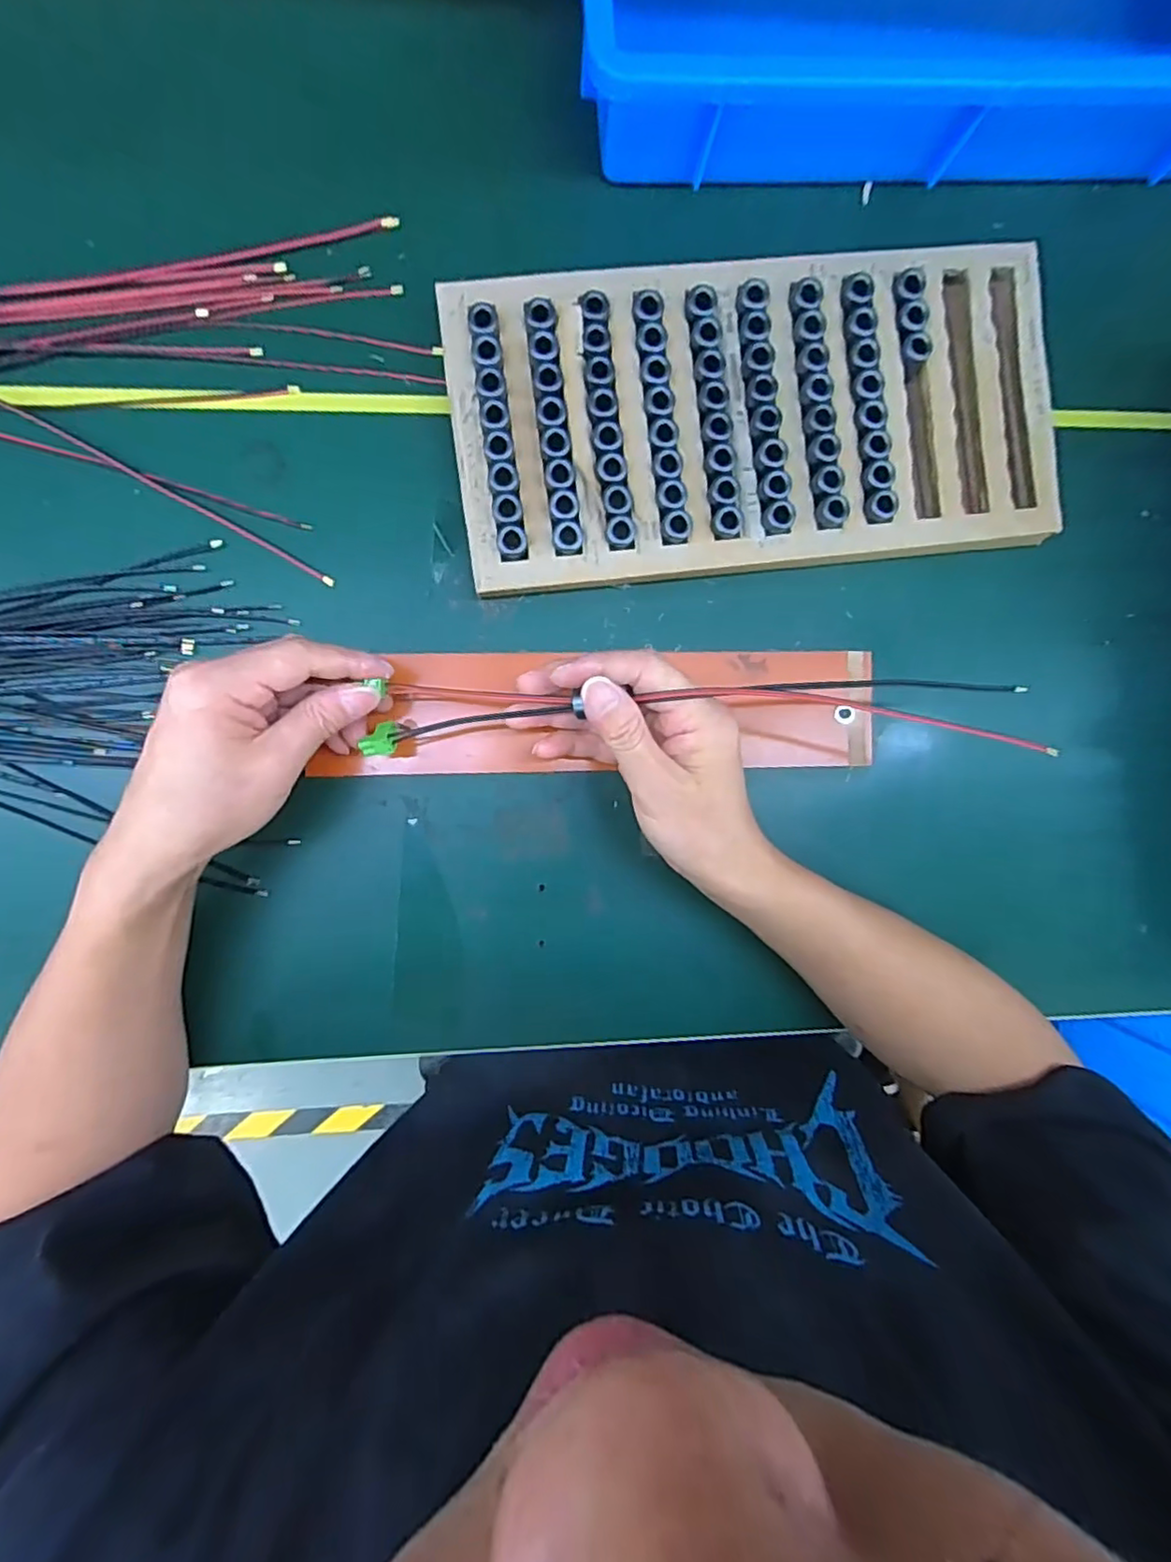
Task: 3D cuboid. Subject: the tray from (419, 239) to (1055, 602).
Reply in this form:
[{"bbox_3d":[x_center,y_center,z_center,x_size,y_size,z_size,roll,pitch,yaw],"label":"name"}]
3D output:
[{"bbox_3d":[0.103,-0.217,0.384,0.356,0.035,0.176,-7,92,-5],"label":"tray"}]

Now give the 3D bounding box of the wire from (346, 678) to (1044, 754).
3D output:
[{"bbox_3d":[0.080,-0.045,0.386,0.409,0.021,0.023,-6,92,-11],"label":"wire"}]

